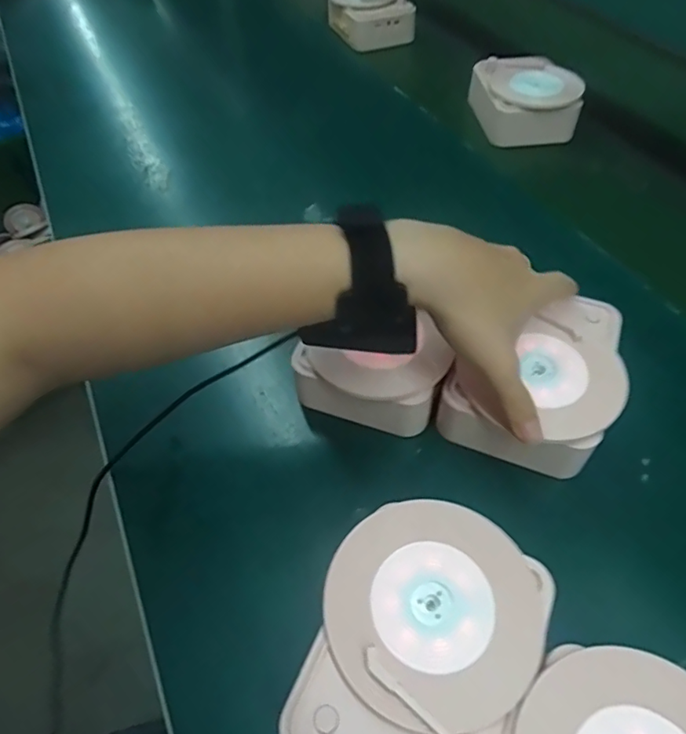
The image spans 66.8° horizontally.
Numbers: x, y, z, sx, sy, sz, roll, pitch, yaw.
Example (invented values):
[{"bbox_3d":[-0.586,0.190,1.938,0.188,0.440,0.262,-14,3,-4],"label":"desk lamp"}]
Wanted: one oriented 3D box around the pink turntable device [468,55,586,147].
[{"bbox_3d":[0.212,-0.311,0.606,0.103,0.049,0.120,-9,53,-5],"label":"pink turntable device"}]

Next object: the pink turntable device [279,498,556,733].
[{"bbox_3d":[0.038,0.141,0.258,0.105,0.053,0.134,21,56,17],"label":"pink turntable device"}]

